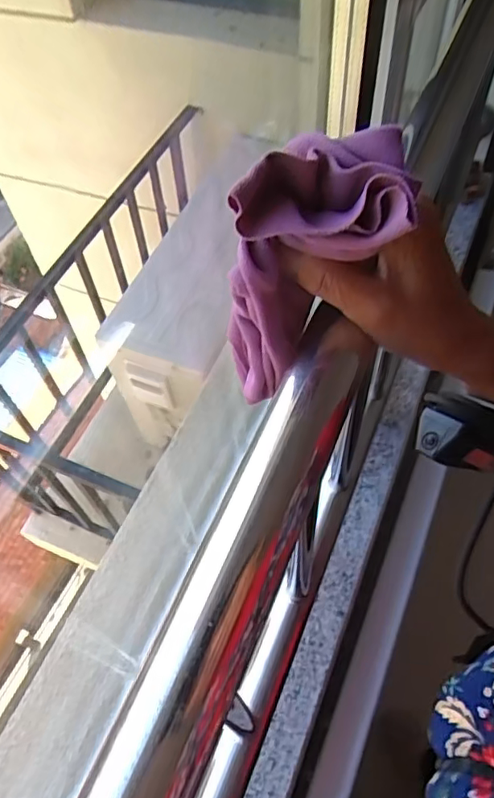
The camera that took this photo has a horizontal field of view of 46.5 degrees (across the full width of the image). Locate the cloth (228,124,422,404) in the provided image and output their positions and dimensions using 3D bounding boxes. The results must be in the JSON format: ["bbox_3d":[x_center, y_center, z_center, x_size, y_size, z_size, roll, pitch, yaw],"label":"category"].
[{"bbox_3d":[0.017,-0.052,0.276,0.072,0.145,0.064,-5,54,-24],"label":"cloth"}]

